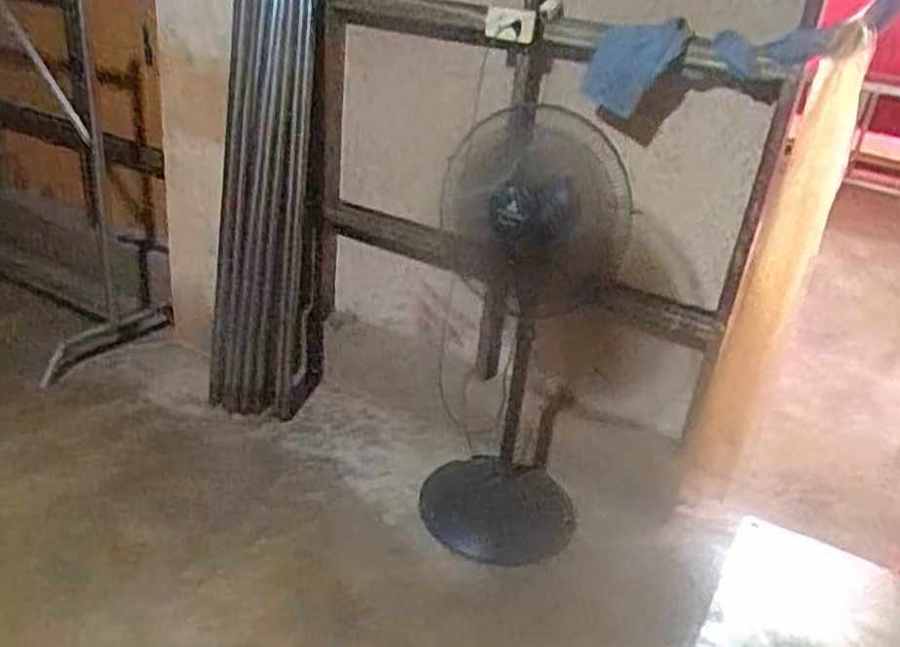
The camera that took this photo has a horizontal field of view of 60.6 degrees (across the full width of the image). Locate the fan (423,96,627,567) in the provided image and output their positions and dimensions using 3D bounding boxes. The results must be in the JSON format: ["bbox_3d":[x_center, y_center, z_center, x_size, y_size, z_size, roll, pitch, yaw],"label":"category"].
[{"bbox_3d":[0.165,0.013,1.942,0.449,1.077,0.524,8,26,3],"label":"fan"}]

